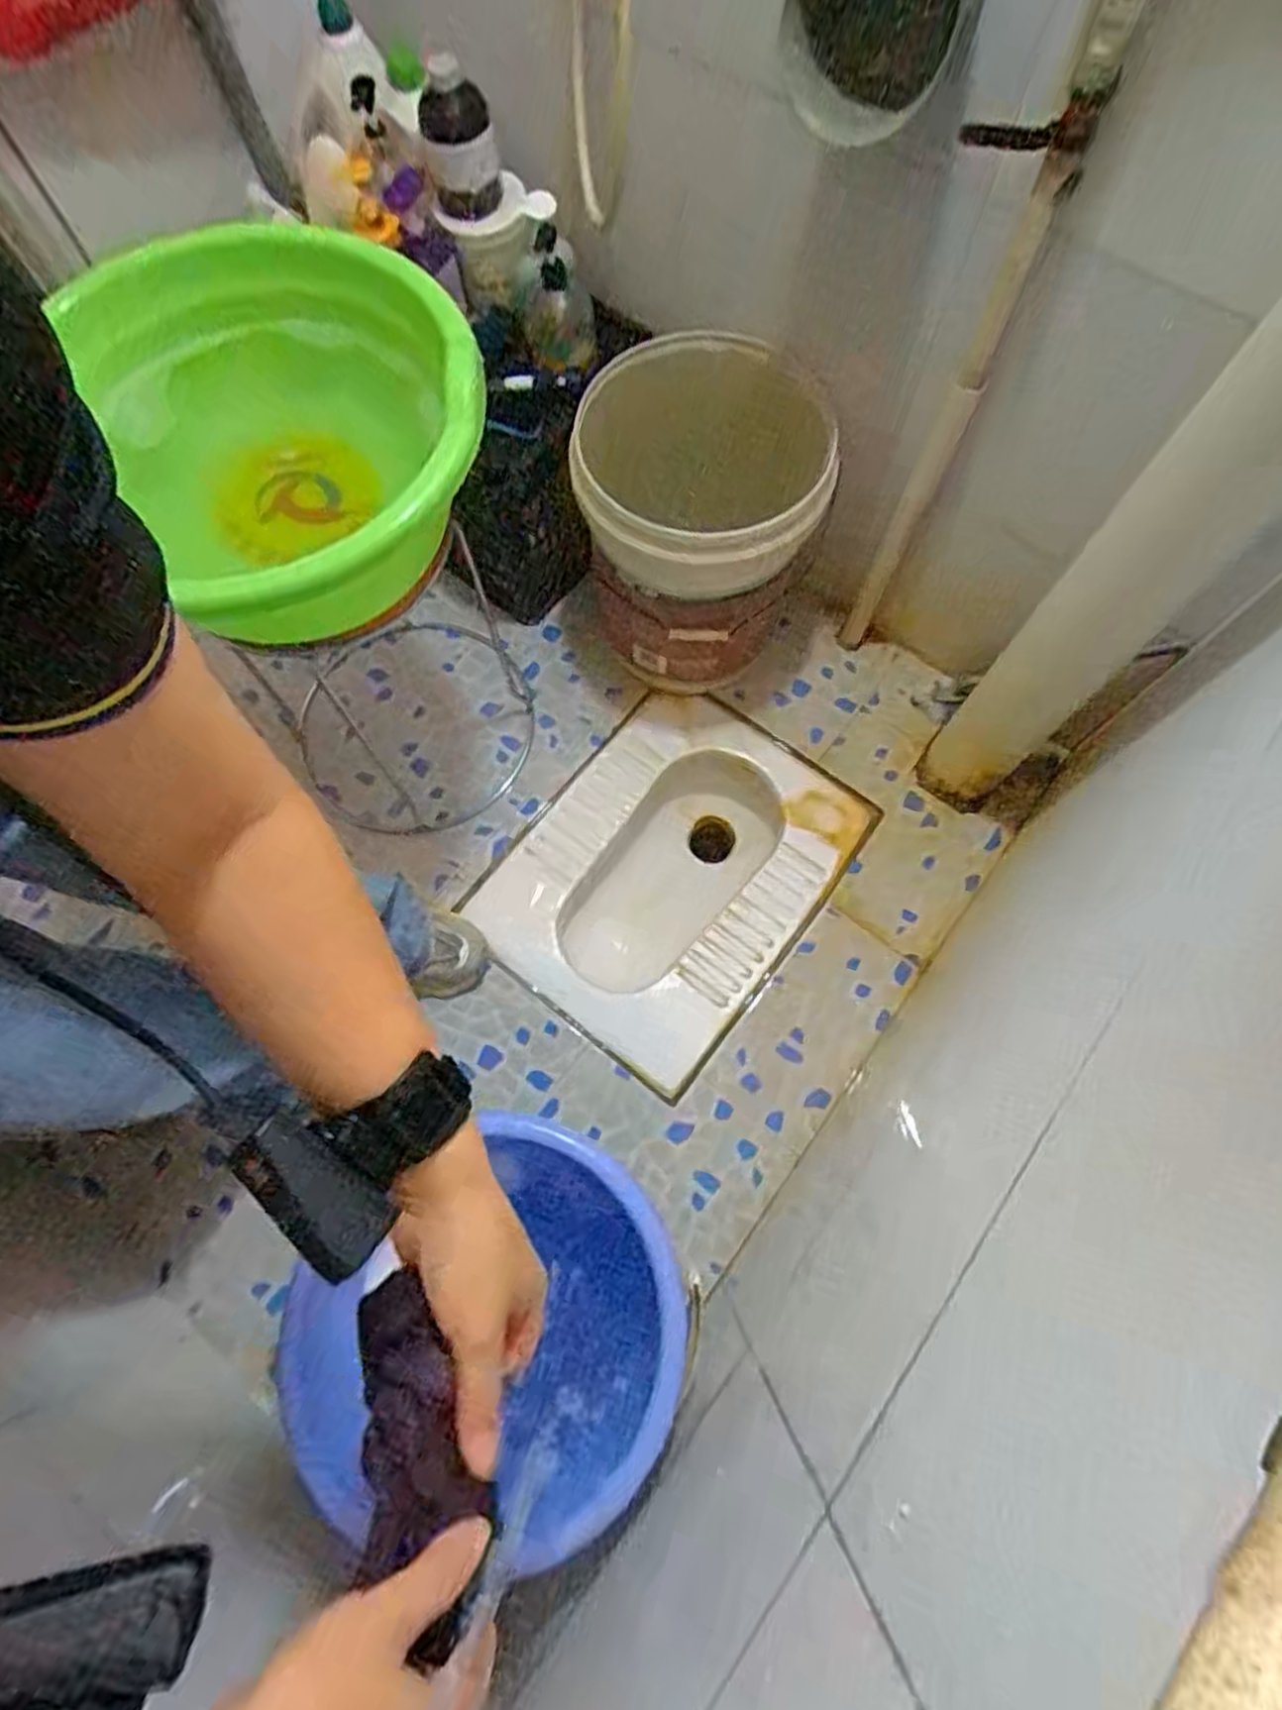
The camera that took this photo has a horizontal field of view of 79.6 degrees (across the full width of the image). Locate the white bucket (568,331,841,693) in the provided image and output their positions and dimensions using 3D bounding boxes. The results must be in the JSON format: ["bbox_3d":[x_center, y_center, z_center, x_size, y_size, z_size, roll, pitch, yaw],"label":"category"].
[{"bbox_3d":[0.070,-0.430,1.033,0.290,0.353,0.303,-9,71,-3],"label":"white bucket"}]

